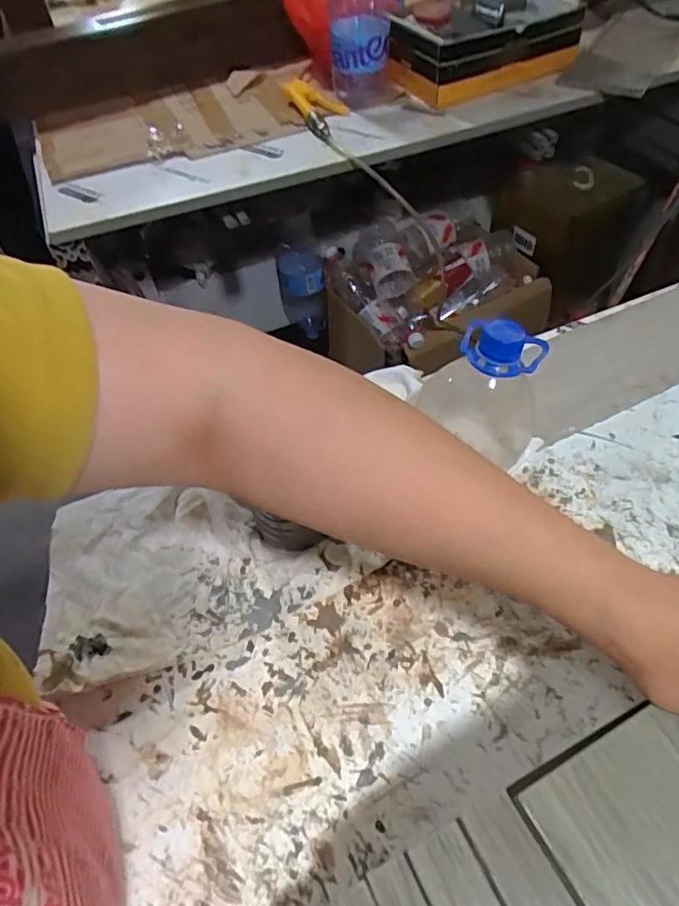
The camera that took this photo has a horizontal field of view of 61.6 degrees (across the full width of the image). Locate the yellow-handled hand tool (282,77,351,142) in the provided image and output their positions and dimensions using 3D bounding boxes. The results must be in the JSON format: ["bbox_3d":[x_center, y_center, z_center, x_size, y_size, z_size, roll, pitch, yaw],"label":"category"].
[{"bbox_3d":[-0.035,-0.634,1.033,0.087,0.029,0.238,-17,53,-9],"label":"yellow-handled hand tool"}]

